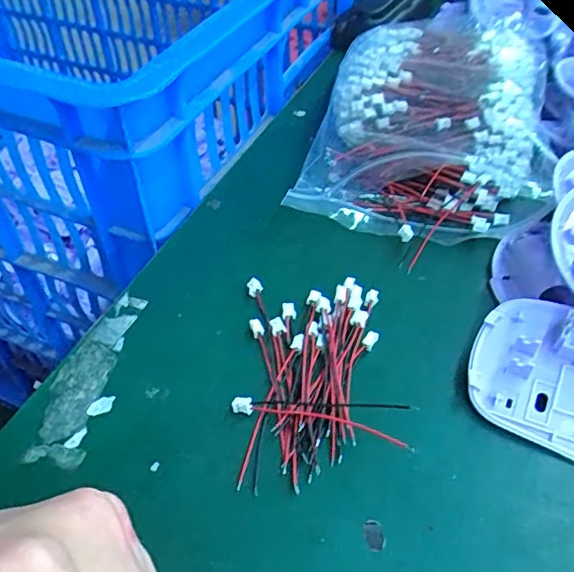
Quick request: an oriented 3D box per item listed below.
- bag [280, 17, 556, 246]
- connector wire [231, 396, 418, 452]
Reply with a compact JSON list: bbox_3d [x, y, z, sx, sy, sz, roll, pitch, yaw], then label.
[{"bbox_3d":[0.084,-0.098,0.332,0.127,0.039,0.175,14,49,14],"label":"bag"},{"bbox_3d":[0.013,0.048,0.220,0.069,0.010,0.014,12,49,12],"label":"connector wire"}]

